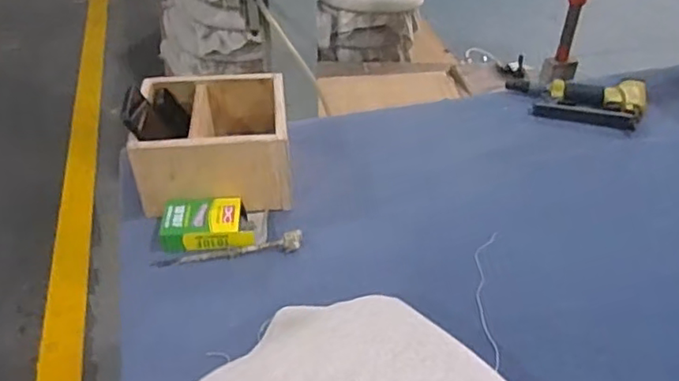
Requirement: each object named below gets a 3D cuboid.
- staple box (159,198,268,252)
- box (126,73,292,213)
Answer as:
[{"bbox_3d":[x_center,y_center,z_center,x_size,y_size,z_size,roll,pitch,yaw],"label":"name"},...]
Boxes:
[{"bbox_3d":[-0.180,0.045,0.872,0.148,0.033,0.082,-3,41,-3],"label":"staple box"},{"bbox_3d":[-0.189,-0.081,0.943,0.232,0.123,0.227,-6,41,-8],"label":"box"}]

